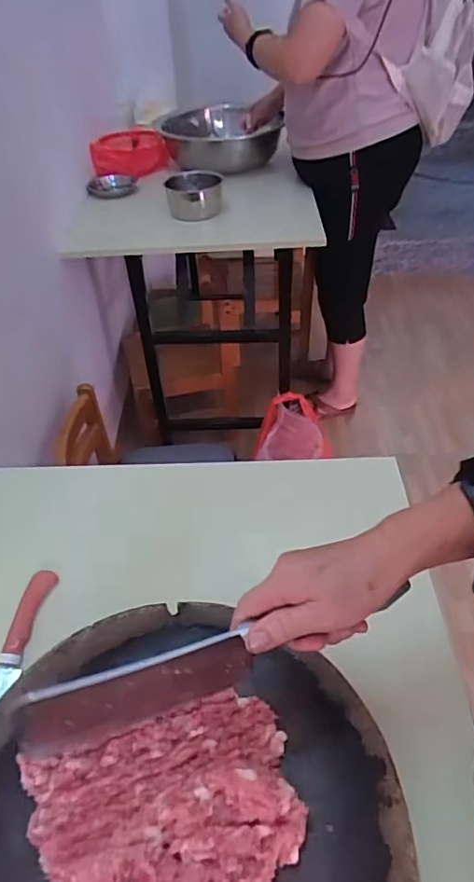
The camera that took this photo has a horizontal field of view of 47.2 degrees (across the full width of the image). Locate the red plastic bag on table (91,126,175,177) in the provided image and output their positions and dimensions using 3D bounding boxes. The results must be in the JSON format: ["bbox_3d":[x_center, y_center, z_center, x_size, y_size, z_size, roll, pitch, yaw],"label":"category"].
[{"bbox_3d":[-0.271,-0.772,1.442,0.206,0.114,0.092,7,47,10],"label":"red plastic bag on table"}]

